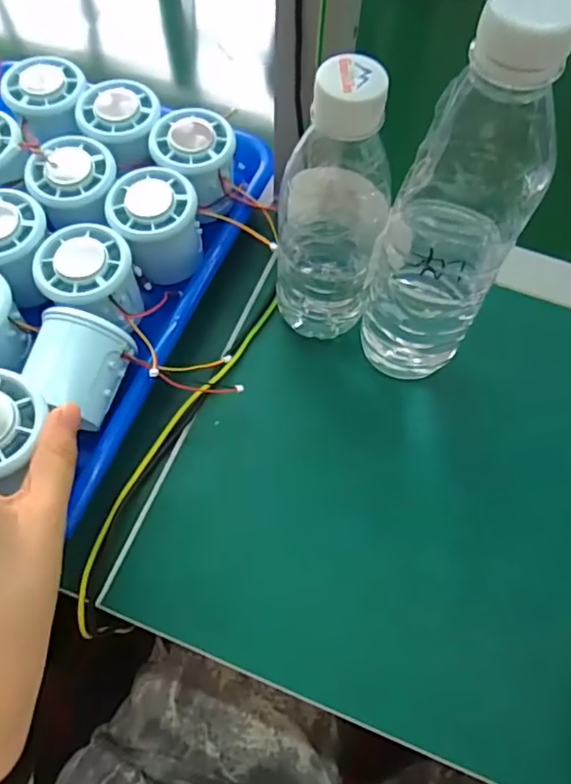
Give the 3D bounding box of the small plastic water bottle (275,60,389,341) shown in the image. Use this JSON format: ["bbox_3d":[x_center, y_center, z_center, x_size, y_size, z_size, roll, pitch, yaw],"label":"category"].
[{"bbox_3d":[0.025,-0.099,0.329,0.061,0.177,0.055,14,67,4],"label":"small plastic water bottle"}]

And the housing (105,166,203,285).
[{"bbox_3d":[-0.085,-0.111,0.387,0.053,0.053,0.054,1,67,-2],"label":"housing"}]

